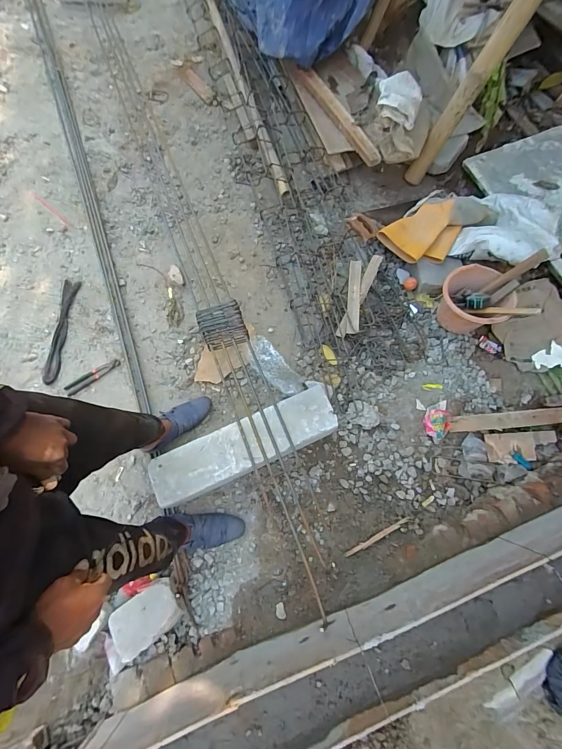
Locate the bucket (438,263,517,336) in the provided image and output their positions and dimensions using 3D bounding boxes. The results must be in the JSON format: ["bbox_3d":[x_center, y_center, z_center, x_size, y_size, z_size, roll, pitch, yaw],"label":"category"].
[{"bbox_3d":[0.721,-0.280,1.295,0.231,0.177,0.222,0,73,1],"label":"bucket"}]

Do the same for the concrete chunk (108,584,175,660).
[{"bbox_3d":[-0.409,0.741,1.034,0.193,0.050,0.135,-34,56,-12],"label":"concrete chunk"}]

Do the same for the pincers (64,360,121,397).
[{"bbox_3d":[-0.742,0.004,1.338,0.222,0.013,0.050,-36,77,-7],"label":"pincers"}]

